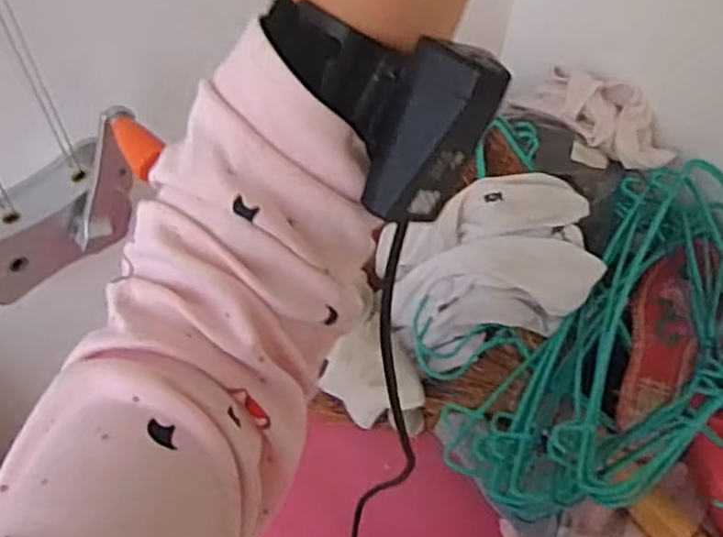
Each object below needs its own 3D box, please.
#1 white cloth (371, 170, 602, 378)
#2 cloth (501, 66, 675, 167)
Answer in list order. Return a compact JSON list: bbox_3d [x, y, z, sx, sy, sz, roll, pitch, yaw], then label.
[{"bbox_3d":[0.127,-0.004,0.741,0.211,0.053,0.161,-22,76,9],"label":"white cloth"},{"bbox_3d":[0.257,-0.167,0.823,0.186,0.052,0.097,39,63,20],"label":"cloth"}]

